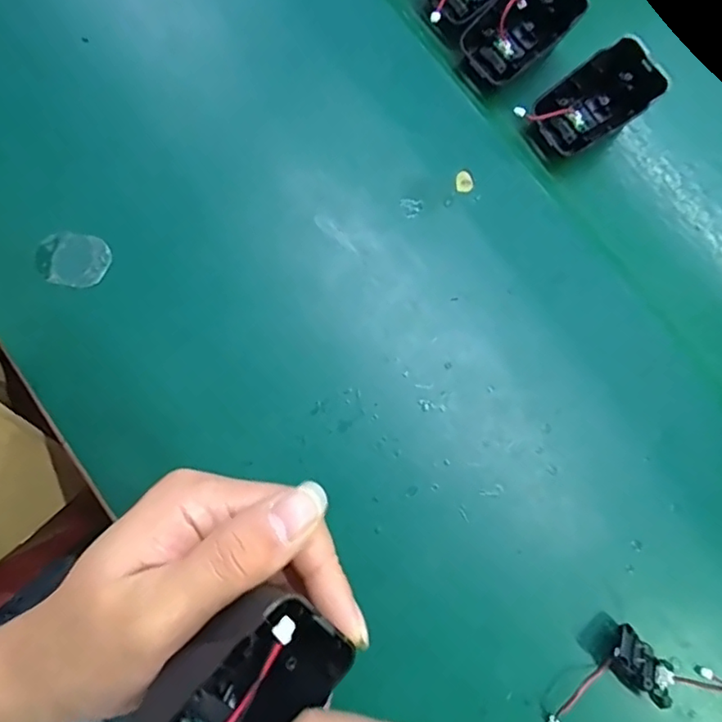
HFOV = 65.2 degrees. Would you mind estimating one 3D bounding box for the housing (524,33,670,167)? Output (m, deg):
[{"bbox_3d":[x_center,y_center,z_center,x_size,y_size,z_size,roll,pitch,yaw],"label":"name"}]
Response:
[{"bbox_3d":[0.139,-0.152,0.339,0.064,0.042,0.046,-33,81,-11],"label":"housing"}]

